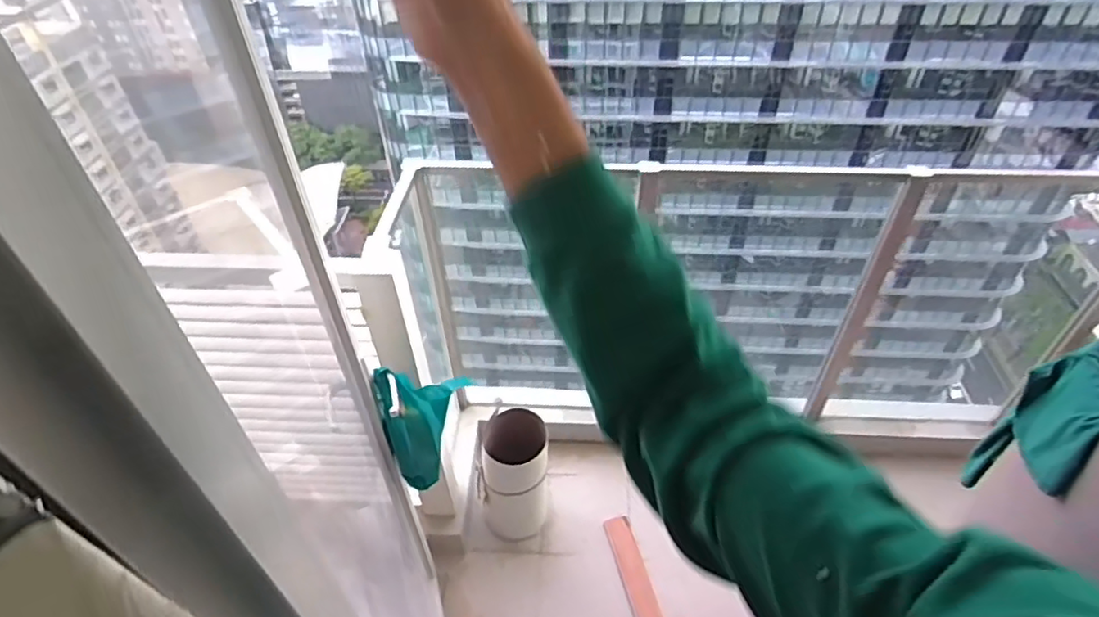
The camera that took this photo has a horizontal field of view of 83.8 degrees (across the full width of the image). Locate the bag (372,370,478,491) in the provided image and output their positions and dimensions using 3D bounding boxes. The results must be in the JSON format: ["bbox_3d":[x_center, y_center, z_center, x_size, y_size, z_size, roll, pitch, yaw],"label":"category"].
[{"bbox_3d":[-0.292,0.240,1.379,0.131,0.281,0.201,13,46,14],"label":"bag"}]

